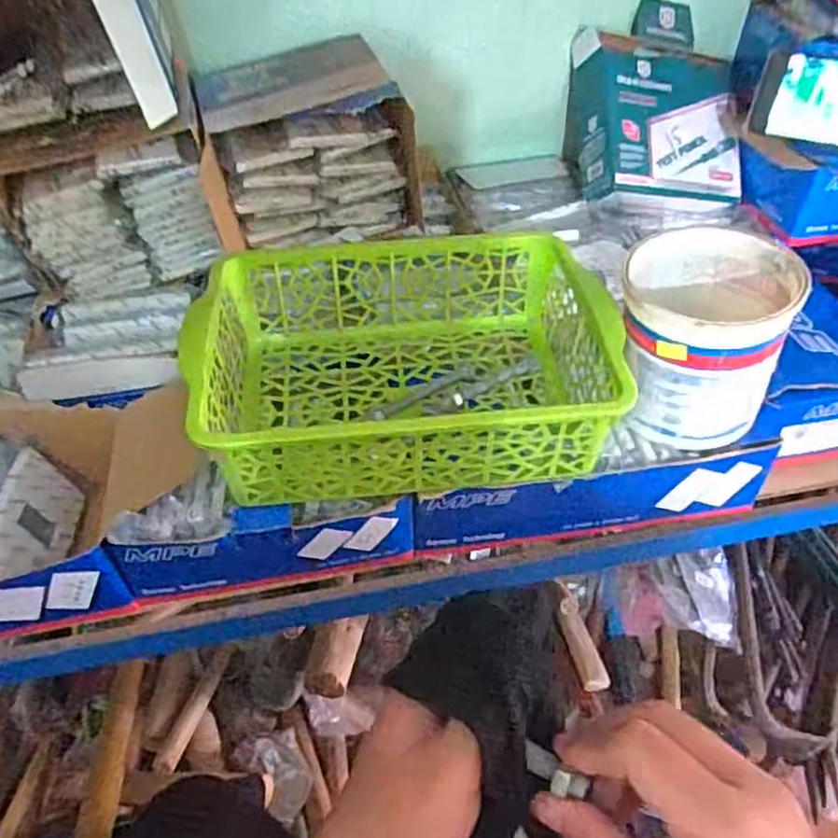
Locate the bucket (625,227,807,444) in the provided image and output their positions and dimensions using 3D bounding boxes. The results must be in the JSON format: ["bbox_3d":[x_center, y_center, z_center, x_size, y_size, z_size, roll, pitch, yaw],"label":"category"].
[{"bbox_3d":[0.210,-0.060,0.528,0.113,0.119,0.120,16,48,14],"label":"bucket"}]

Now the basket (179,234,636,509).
[{"bbox_3d":[-0.016,-0.045,0.536,0.283,0.091,0.209,-5,46,-5],"label":"basket"}]

